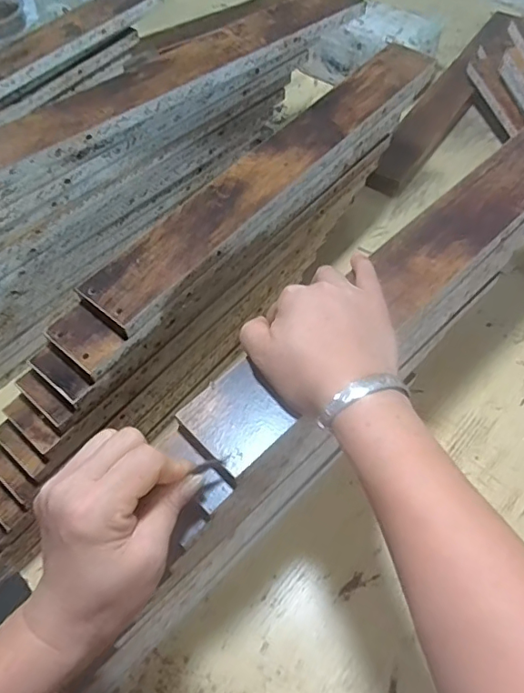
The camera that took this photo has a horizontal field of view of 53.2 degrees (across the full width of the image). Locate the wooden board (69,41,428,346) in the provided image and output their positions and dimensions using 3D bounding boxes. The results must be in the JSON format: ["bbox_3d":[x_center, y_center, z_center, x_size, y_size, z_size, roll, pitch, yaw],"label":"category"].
[{"bbox_3d":[0.019,-0.173,0.509,0.069,0.028,0.450,37,67,23],"label":"wooden board"}]

